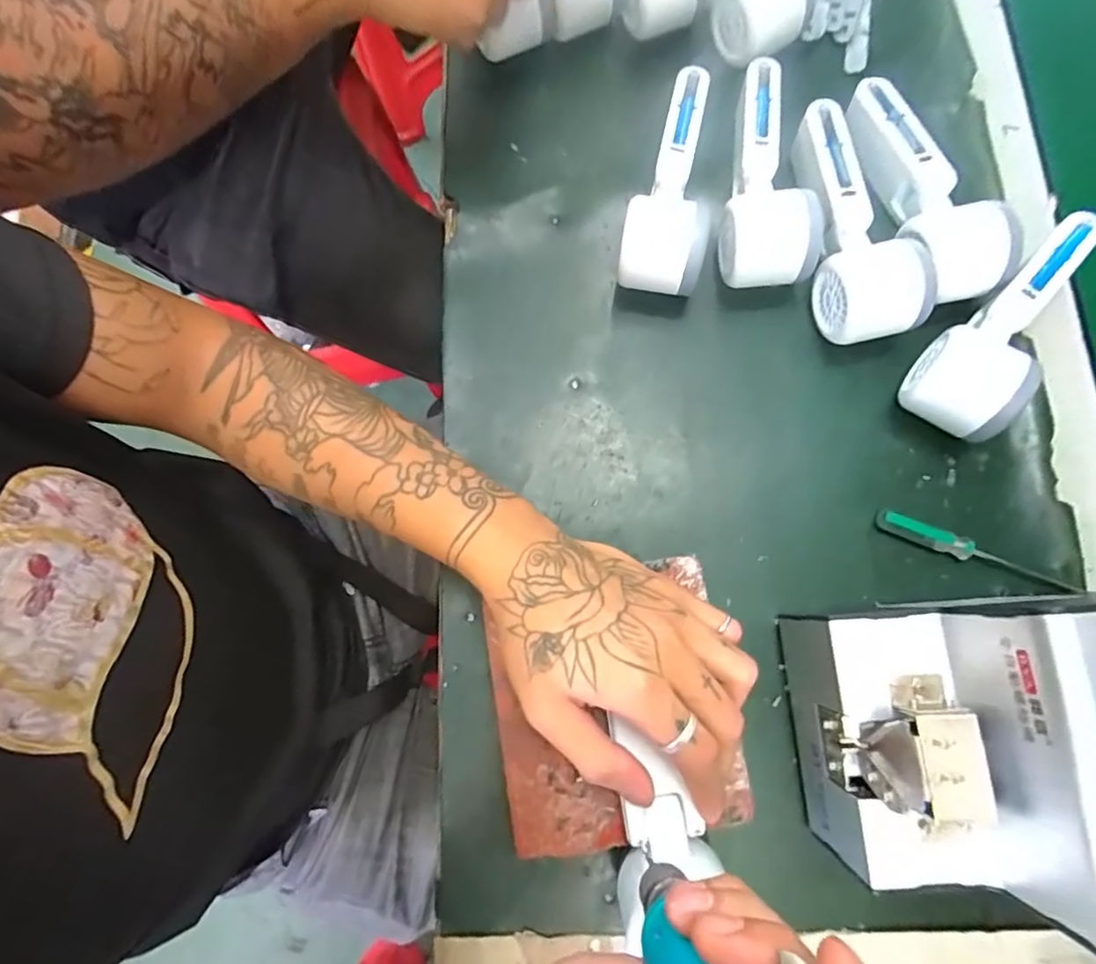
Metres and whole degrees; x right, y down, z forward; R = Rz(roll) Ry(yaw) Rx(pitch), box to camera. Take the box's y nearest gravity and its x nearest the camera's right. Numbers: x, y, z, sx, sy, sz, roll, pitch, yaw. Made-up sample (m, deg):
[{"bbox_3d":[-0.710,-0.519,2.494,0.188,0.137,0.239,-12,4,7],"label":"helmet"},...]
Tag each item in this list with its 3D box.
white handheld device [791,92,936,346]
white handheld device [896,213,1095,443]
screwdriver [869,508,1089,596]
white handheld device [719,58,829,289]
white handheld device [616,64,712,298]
[{"bbox_3d":[0.212,-0.176,0.399,0.068,0.051,0.168,0,77,1],"label":"white handheld device"},{"bbox_3d":[0.301,-0.099,0.378,0.060,0.054,0.162,44,82,10],"label":"white handheld device"},{"bbox_3d":[0.269,0.044,0.367,0.118,0.018,0.013,20,79,6],"label":"screwdriver"},{"bbox_3d":[0.161,-0.214,0.408,0.068,0.046,0.154,9,78,3],"label":"white handheld device"},{"bbox_3d":[0.091,-0.210,0.411,0.055,0.044,0.153,12,78,4],"label":"white handheld device"}]

